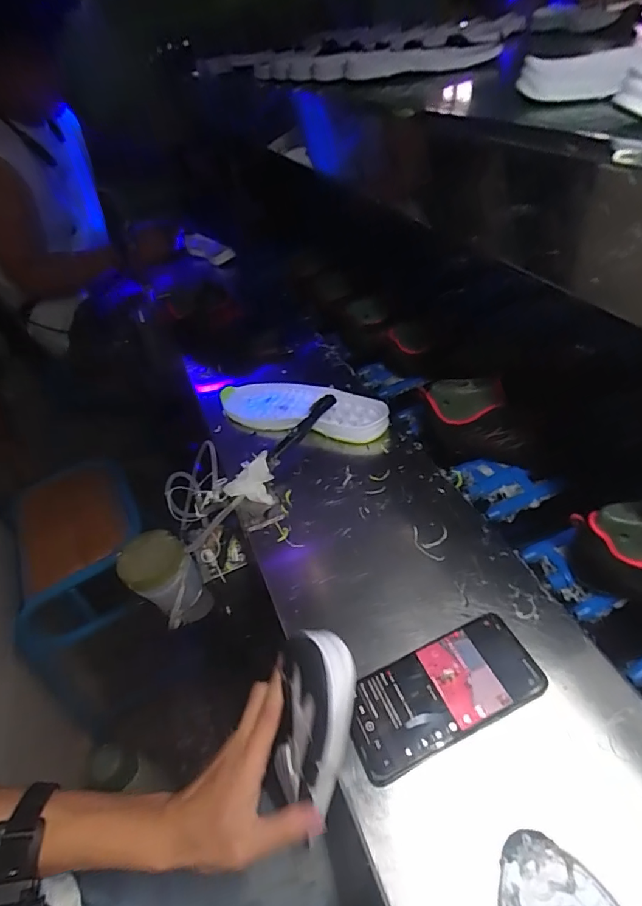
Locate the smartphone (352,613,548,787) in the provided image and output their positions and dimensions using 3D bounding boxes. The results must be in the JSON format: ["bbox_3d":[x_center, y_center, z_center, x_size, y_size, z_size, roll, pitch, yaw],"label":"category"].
[{"bbox_3d":[0.098,0.193,0.384,0.158,0.011,0.072,-22,45,-10],"label":"smartphone"}]

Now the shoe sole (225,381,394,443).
[{"bbox_3d":[-0.026,-0.067,0.677,0.248,0.029,0.091,10,48,21],"label":"shoe sole"}]

